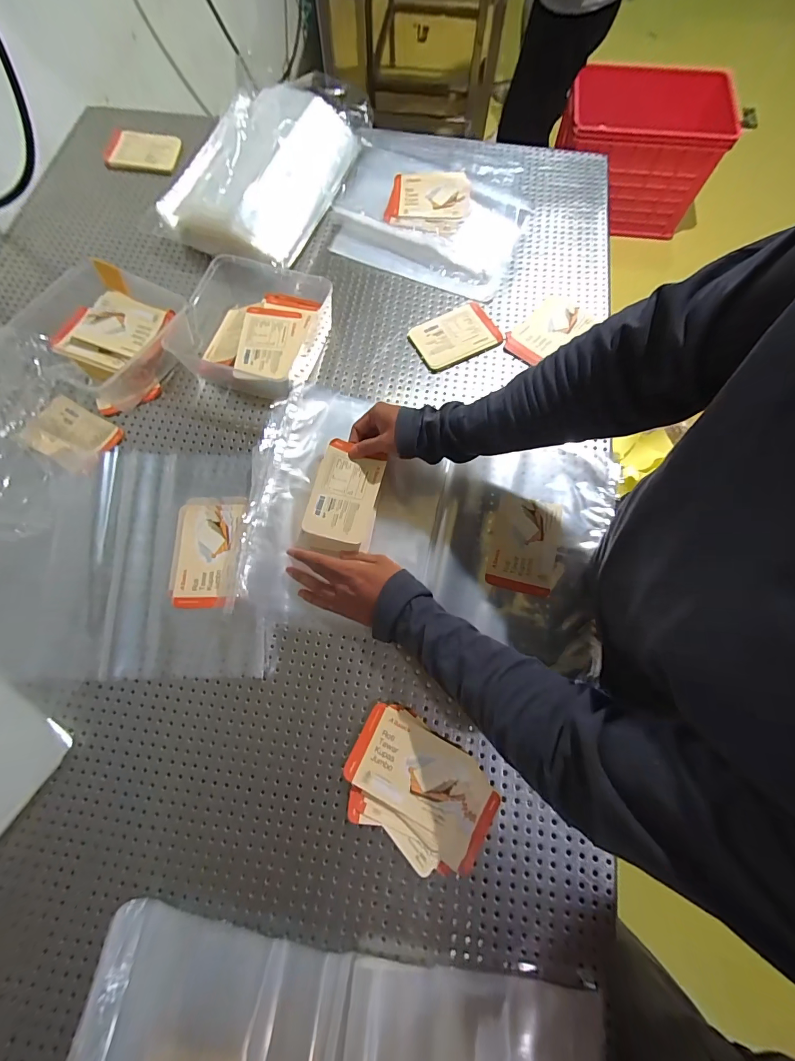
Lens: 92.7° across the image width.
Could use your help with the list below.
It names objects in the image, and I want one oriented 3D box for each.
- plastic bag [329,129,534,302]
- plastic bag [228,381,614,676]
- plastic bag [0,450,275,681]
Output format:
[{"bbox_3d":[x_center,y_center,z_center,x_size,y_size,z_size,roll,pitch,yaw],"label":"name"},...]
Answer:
[{"bbox_3d":[0.058,-0.575,0.675,0.337,0.035,0.288,23,76,6],"label":"plastic bag"},{"bbox_3d":[0.038,-0.004,0.501,0.468,0.043,0.339,10,75,3],"label":"plastic bag"},{"bbox_3d":[-0.364,0.034,0.491,0.397,0.030,0.297,-1,75,0],"label":"plastic bag"}]

